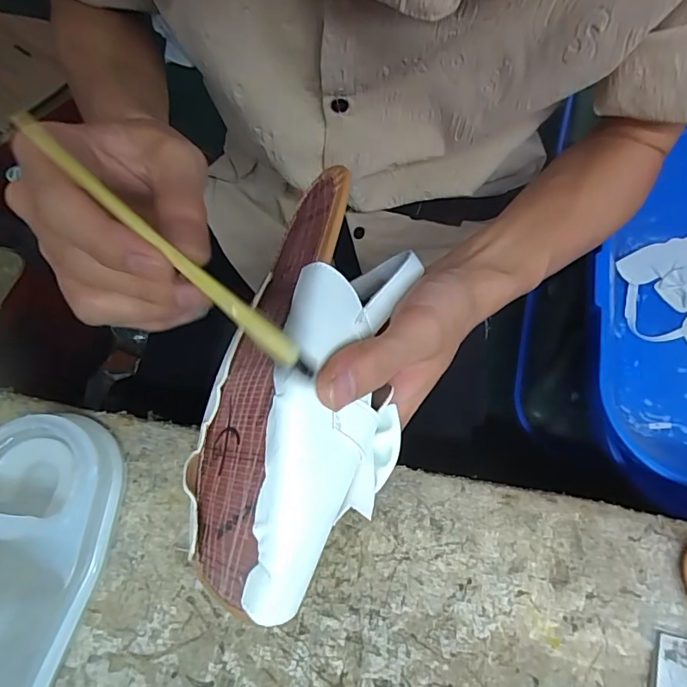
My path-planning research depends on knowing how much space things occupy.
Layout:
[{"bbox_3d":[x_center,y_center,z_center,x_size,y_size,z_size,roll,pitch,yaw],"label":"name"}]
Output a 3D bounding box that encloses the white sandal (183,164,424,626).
[{"bbox_3d":[-0.017,0.015,0.244,0.067,0.088,0.212,27,63,-39],"label":"white sandal"}]

